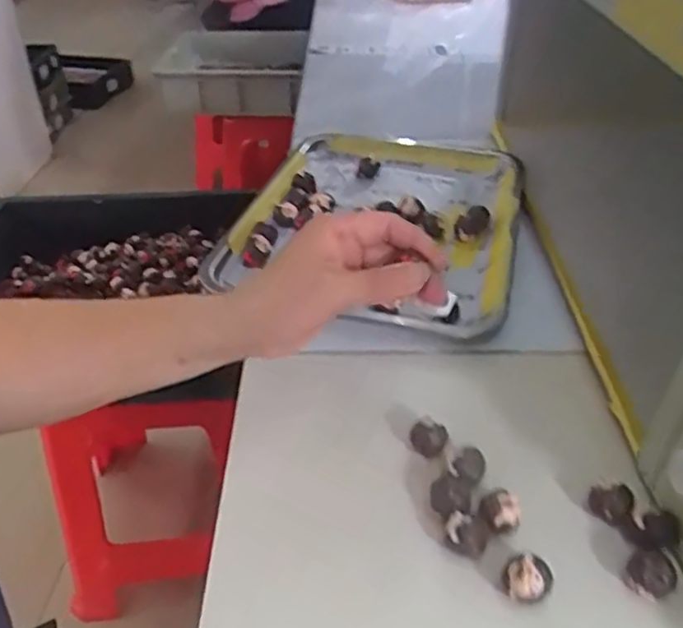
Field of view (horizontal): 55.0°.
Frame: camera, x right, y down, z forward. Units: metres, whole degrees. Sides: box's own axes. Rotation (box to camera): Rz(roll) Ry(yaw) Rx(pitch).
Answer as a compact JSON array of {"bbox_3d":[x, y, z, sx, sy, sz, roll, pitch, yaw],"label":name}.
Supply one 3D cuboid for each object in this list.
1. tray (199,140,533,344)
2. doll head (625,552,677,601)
[{"bbox_3d":[0.048,-0.104,0.666,0.255,0.032,0.352,10,38,13],"label":"tray"},{"bbox_3d":[0.164,0.139,0.349,0.023,0.023,0.017,29,45,33],"label":"doll head"}]

